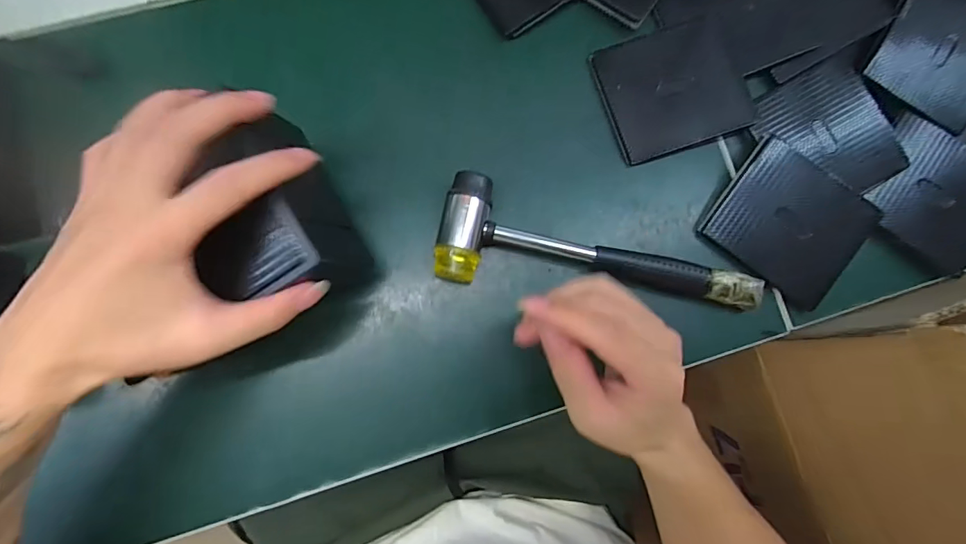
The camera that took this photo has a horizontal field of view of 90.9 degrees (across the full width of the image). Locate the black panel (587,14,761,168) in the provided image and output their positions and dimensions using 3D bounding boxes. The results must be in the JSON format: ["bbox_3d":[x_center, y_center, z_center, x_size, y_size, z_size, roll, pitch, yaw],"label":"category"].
[{"bbox_3d":[0.156,-0.152,0.390,0.109,0.011,0.100,-17,86,-6],"label":"black panel"}]

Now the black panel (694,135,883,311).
[{"bbox_3d":[0.248,-0.040,0.385,0.110,0.009,0.097,39,96,8],"label":"black panel"}]

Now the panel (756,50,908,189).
[{"bbox_3d":[0.283,-0.113,0.386,0.096,0.012,0.107,-30,87,-6],"label":"panel"}]

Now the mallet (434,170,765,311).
[{"bbox_3d":[0.091,-0.018,0.365,0.248,0.032,0.078,8,84,-3],"label":"mallet"}]

